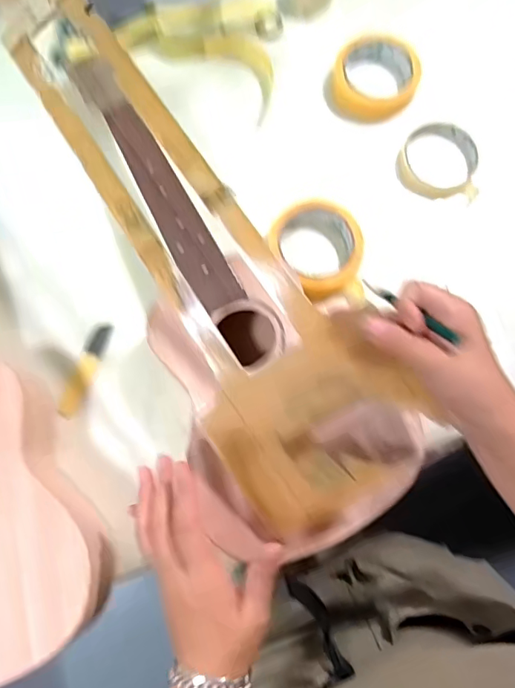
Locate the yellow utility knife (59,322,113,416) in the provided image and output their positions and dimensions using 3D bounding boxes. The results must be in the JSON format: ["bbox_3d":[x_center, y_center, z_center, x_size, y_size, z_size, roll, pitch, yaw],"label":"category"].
[{"bbox_3d":[-0.174,0.025,0.509,0.021,0.010,0.101,19,77,4],"label":"yellow utility knife"}]

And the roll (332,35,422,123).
[{"bbox_3d":[0.135,-0.304,0.569,0.093,0.037,0.093,0,77,-1],"label":"roll"}]

